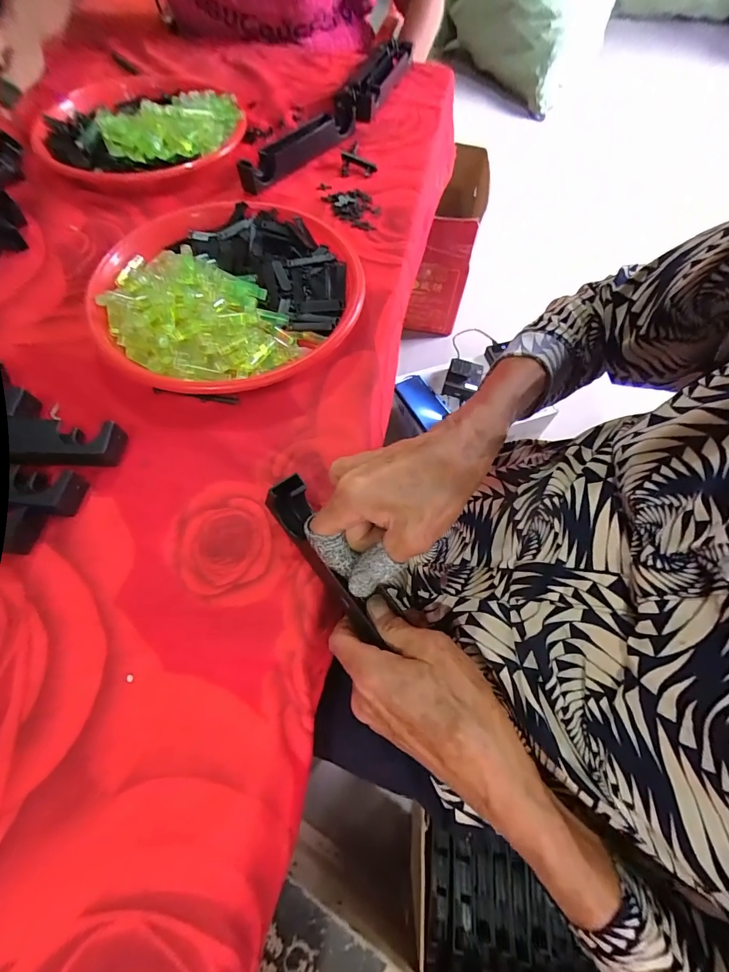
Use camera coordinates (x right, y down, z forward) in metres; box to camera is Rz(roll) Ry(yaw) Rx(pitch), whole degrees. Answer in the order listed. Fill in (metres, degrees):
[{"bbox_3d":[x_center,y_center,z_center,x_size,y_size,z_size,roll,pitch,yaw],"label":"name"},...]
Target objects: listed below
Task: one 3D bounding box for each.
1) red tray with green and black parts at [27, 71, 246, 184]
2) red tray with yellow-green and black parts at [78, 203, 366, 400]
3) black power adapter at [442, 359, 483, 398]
[{"bbox_3d":[-0.275,-0.442,0.493,0.235,0.042,0.239,-27,69,-13],"label":"red tray with green and black parts"},{"bbox_3d":[-0.126,-0.185,0.382,0.239,0.033,0.233,-17,67,-9],"label":"red tray with yellow-green and black parts"},{"bbox_3d":[0.207,-0.228,0.846,0.071,0.045,0.074,15,66,6],"label":"black power adapter"}]

